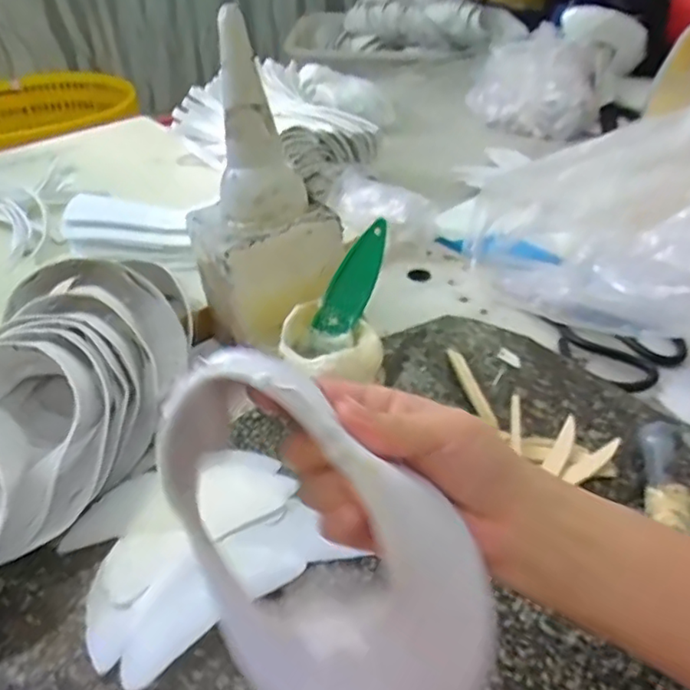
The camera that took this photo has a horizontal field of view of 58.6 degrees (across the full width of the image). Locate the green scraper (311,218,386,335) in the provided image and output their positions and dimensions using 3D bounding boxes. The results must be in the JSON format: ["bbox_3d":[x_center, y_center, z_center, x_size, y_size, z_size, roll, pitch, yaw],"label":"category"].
[{"bbox_3d":[0.007,-0.046,0.446,0.030,0.096,0.005,29,27,4],"label":"green scraper"}]

